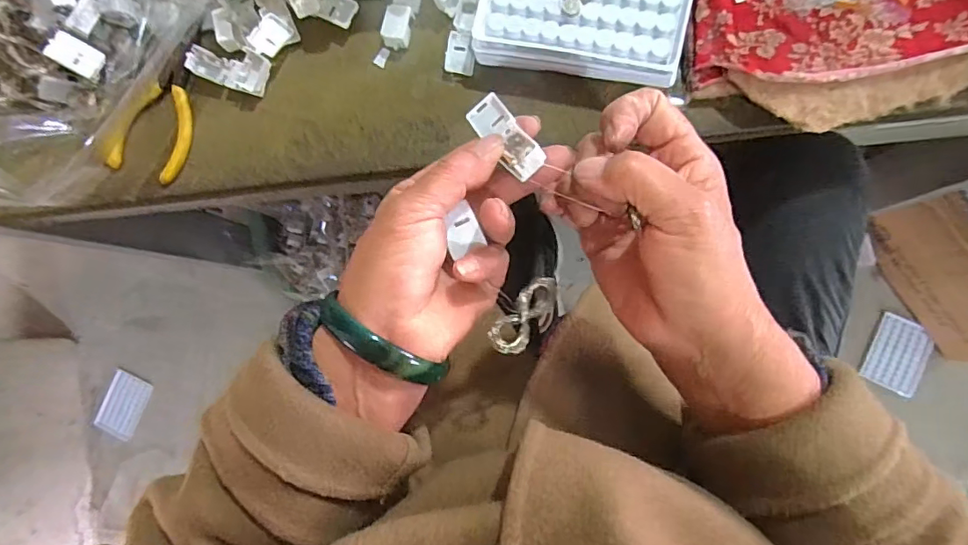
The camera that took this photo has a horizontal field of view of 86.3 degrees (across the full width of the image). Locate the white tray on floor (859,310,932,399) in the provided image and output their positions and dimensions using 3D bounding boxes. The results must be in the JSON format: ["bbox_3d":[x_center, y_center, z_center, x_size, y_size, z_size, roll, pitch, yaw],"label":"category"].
[{"bbox_3d":[0.744,0.147,0.926,0.081,0.018,0.125,24,89,8],"label":"white tray on floor"}]

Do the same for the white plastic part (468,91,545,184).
[{"bbox_3d":[0.010,-0.068,0.257,0.018,0.008,0.056,-33,55,3],"label":"white plastic part"}]

